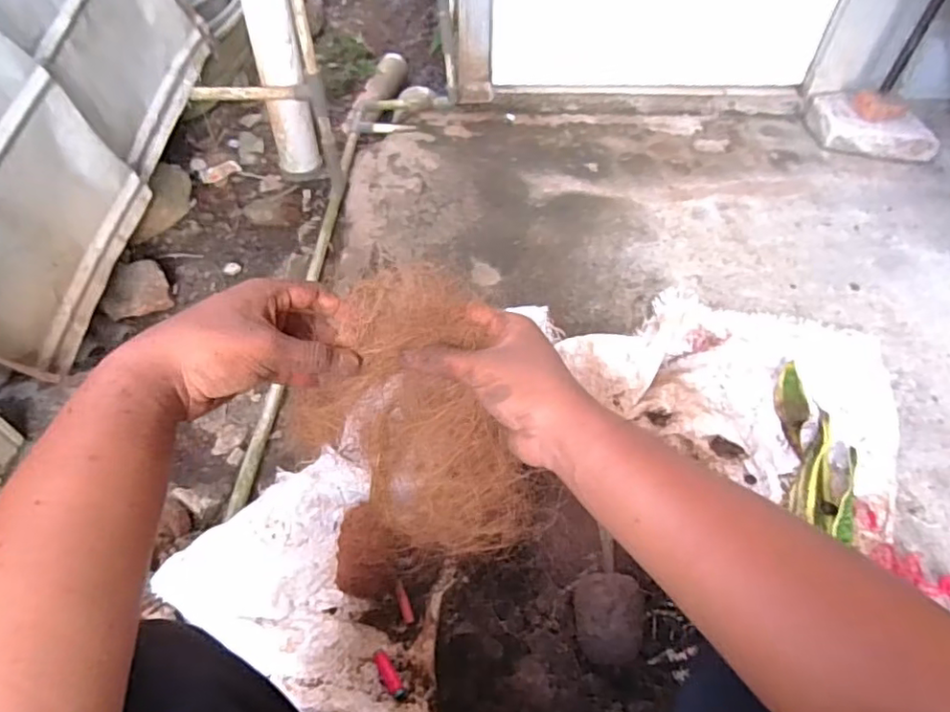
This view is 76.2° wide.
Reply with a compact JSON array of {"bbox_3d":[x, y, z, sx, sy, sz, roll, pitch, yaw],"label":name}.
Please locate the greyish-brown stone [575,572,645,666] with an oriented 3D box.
[{"bbox_3d":[0.158,0.303,0.708,0.077,0.048,0.102,-2,52,1],"label":"greyish-brown stone"}]

